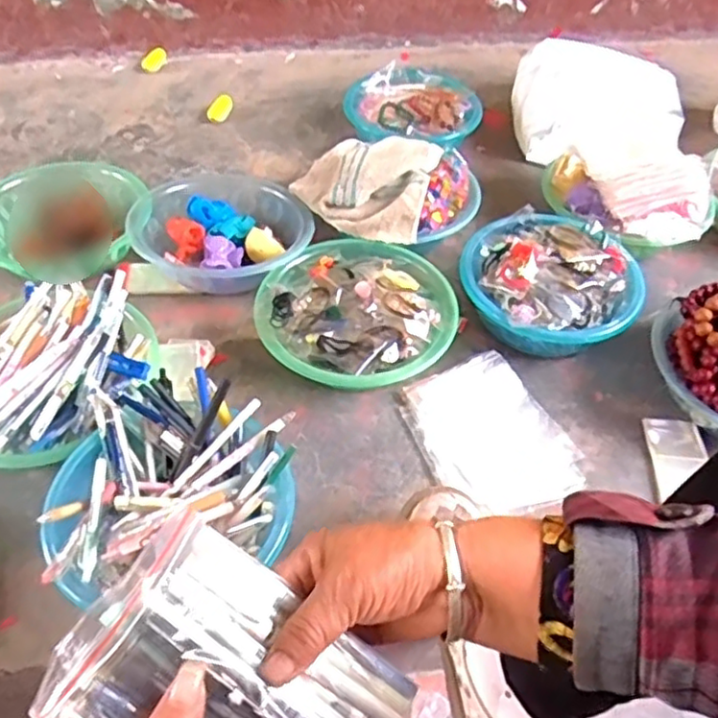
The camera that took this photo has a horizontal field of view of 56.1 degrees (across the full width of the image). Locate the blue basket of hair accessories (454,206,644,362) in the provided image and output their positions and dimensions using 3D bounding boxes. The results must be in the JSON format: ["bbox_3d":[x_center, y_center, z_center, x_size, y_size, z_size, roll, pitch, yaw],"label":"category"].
[{"bbox_3d":[0.241,-0.091,0.860,0.220,0.099,0.203,2,49,-2],"label":"blue basket of hair accessories"}]

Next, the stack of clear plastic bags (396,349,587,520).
[{"bbox_3d":[0.151,0.086,0.766,0.161,0.022,0.195,-17,52,-17],"label":"stack of clear plastic bags"}]

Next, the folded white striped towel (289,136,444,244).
[{"bbox_3d":[0.007,-0.258,0.948,0.189,0.057,0.209,12,49,7],"label":"folded white striped towel"}]

